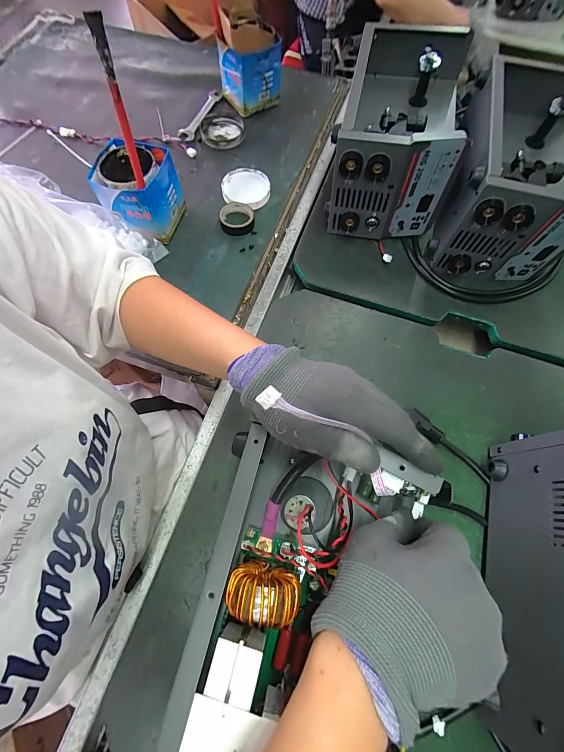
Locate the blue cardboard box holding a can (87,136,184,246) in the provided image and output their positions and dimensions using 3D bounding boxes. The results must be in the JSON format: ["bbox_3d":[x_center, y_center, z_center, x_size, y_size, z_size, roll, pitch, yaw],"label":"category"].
[{"bbox_3d":[-0.222,-0.287,0.505,0.102,0.105,0.100,7,69,2],"label":"blue cardboard box holding a can"}]

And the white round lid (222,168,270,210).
[{"bbox_3d":[-0.065,-0.341,0.577,0.084,0.021,0.087,-7,69,-3],"label":"white round lid"}]

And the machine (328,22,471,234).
[{"bbox_3d":[0.184,-0.384,0.519,0.171,0.163,0.292,13,69,4],"label":"machine"}]

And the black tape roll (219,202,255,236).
[{"bbox_3d":[-0.078,-0.272,0.552,0.058,0.017,0.057,0,69,-1],"label":"black tape roll"}]

